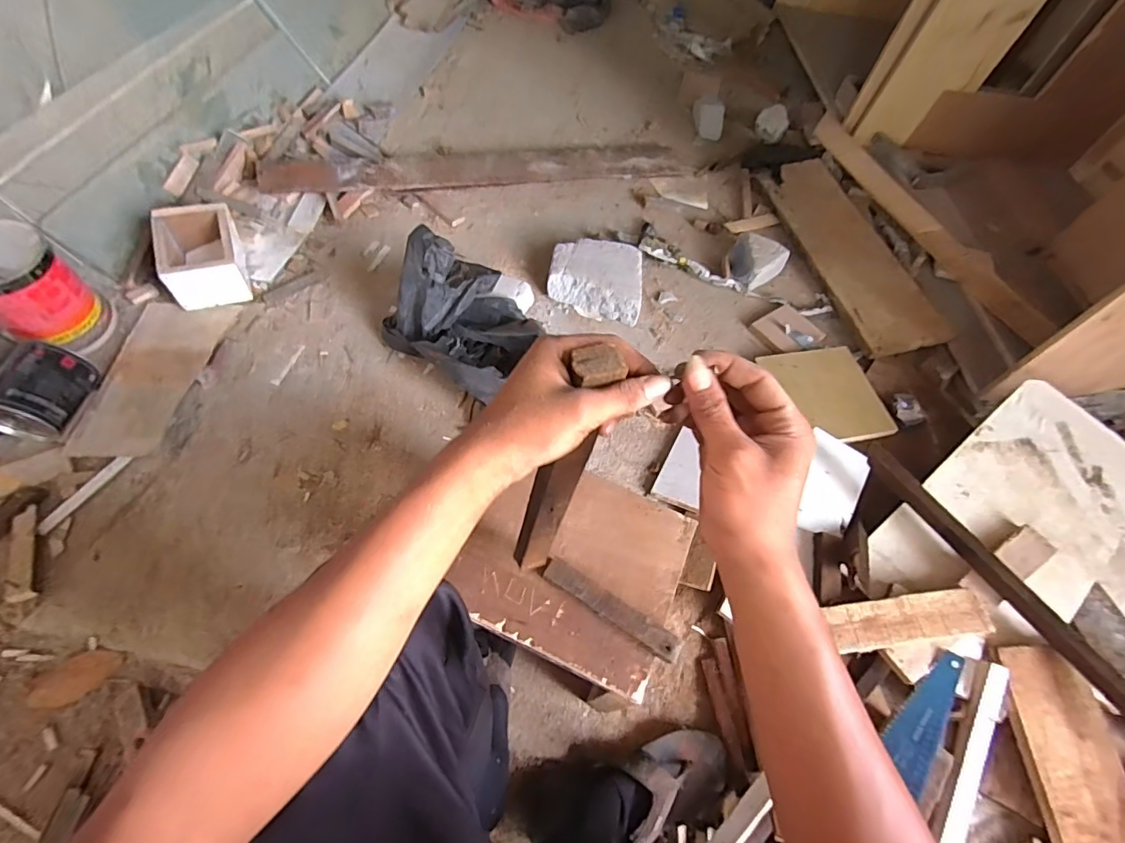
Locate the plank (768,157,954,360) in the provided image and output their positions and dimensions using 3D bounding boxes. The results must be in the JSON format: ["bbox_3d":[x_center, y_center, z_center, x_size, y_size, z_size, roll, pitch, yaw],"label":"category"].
[{"bbox_3d":[0.691,-0.426,1.250,0.166,0.027,0.626,-18,58,11],"label":"plank"}]

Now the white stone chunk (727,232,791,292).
[{"bbox_3d":[0.451,-0.371,1.201,0.123,0.067,0.138,29,59,10],"label":"white stone chunk"}]

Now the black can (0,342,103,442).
[{"bbox_3d":[-0.833,-0.052,0.815,0.099,0.091,0.135,15,57,2],"label":"black can"}]

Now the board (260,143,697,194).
[{"bbox_3d":[-0.172,-0.653,1.311,1.056,0.024,0.158,-8,64,-14],"label":"board"}]

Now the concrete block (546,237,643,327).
[{"bbox_3d":[0.075,-0.317,1.134,0.203,0.069,0.182,11,57,0],"label":"concrete block"}]

